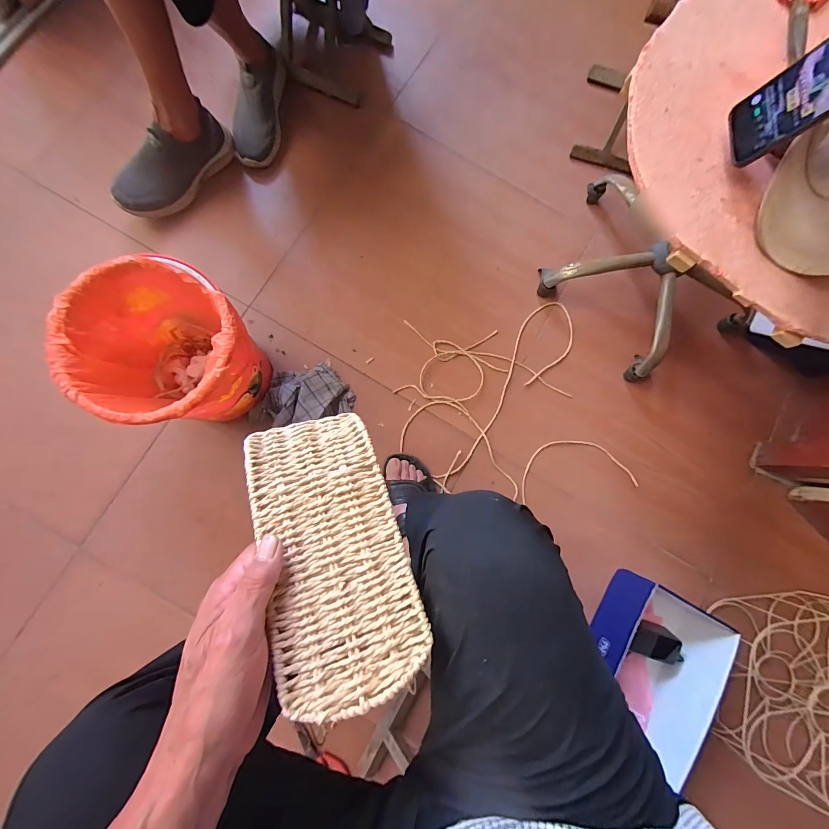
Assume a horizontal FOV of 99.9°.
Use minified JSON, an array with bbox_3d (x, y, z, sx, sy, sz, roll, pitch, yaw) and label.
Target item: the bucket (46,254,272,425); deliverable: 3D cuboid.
[{"bbox_3d":[-0.398,-0.103,0.607,0.244,0.232,0.238,0,83,-4],"label":"bucket"}]

